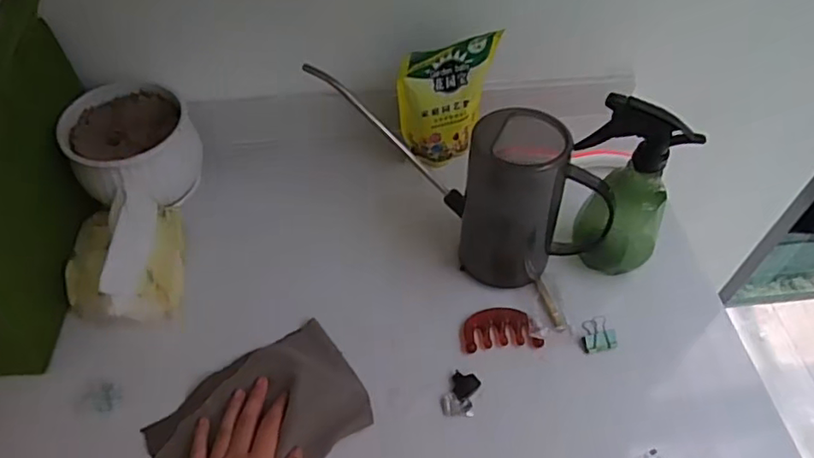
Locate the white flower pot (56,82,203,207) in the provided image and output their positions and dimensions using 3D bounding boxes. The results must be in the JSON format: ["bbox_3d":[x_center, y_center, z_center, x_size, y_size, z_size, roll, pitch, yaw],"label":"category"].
[{"bbox_3d":[-0.303,-0.088,0.660,0.125,0.088,0.140,-36,61,-25],"label":"white flower pot"}]

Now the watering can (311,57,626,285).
[{"bbox_3d":[0.051,-0.053,0.611,0.311,0.163,0.089,27,56,19],"label":"watering can"}]

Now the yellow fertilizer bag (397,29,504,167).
[{"bbox_3d":[0.049,-0.143,0.685,0.117,0.146,0.039,-18,55,-14],"label":"yellow fertilizer bag"}]

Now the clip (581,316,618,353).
[{"bbox_3d":[0.192,0.104,0.591,0.035,0.012,0.033,-9,53,-8],"label":"clip"}]

